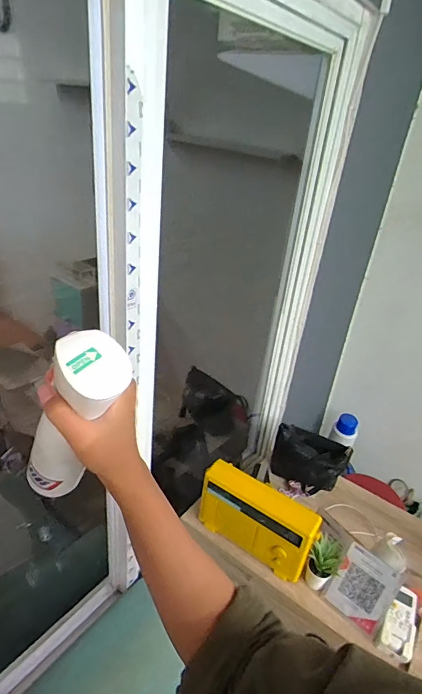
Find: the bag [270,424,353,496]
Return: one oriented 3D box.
[{"bbox_3d":[0.328,0.382,1.388,0.241,0.172,0.119,18,32,19],"label":"bag"}]

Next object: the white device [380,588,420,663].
[{"bbox_3d":[0.402,0.575,0.869,0.057,0.020,0.152,21,33,23],"label":"white device"}]

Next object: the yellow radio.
[{"bbox_3d":[0.103,0.401,0.957,0.274,0.166,0.067,23,34,25],"label":"yellow radio"}]

